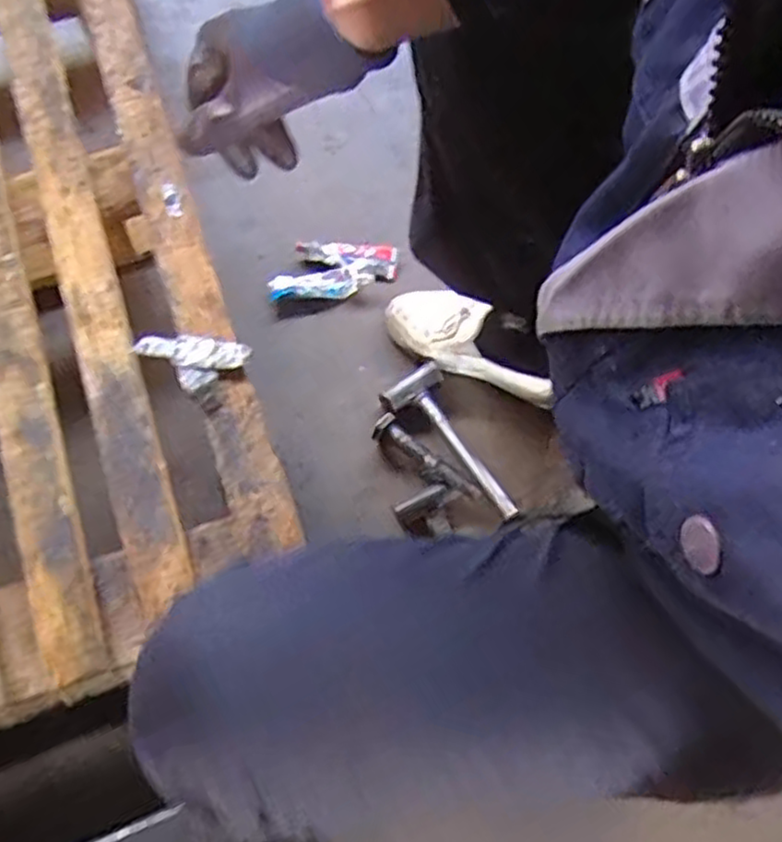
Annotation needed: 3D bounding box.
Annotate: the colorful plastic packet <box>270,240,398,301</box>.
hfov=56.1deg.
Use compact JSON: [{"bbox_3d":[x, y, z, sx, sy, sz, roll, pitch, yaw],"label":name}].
[{"bbox_3d":[-0.069,-0.182,0.878,0.150,0.021,0.070,-3,71,-4],"label":"colorful plastic packet"}]

